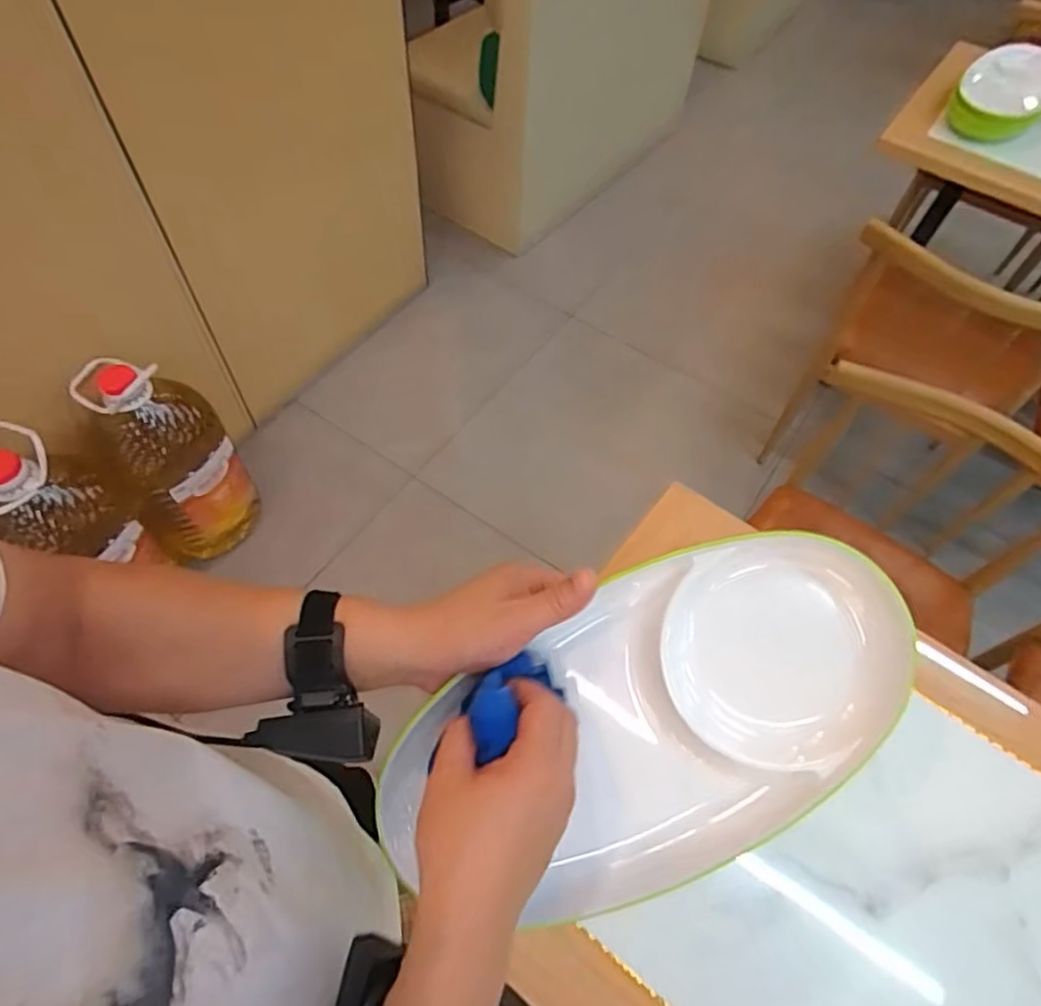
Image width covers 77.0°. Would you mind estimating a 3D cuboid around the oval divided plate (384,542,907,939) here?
[{"bbox_3d":[0.076,0.155,0.436,0.366,0.041,0.184,-33,86,10],"label":"oval divided plate"}]

